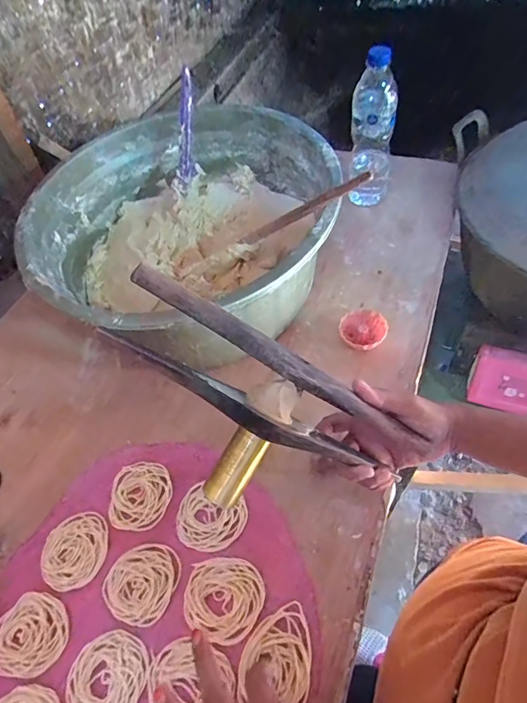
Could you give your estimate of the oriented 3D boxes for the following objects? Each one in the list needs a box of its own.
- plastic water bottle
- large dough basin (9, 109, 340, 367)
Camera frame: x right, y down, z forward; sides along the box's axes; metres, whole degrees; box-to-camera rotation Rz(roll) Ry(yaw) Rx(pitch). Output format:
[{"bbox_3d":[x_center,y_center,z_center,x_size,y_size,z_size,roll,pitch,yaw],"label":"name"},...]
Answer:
[{"bbox_3d":[0.167,-0.338,0.659,0.068,0.214,0.056,10,56,13],"label":"plastic water bottle"},{"bbox_3d":[-0.106,-0.164,0.592,0.390,0.159,0.402,-4,54,5],"label":"large dough basin"}]

